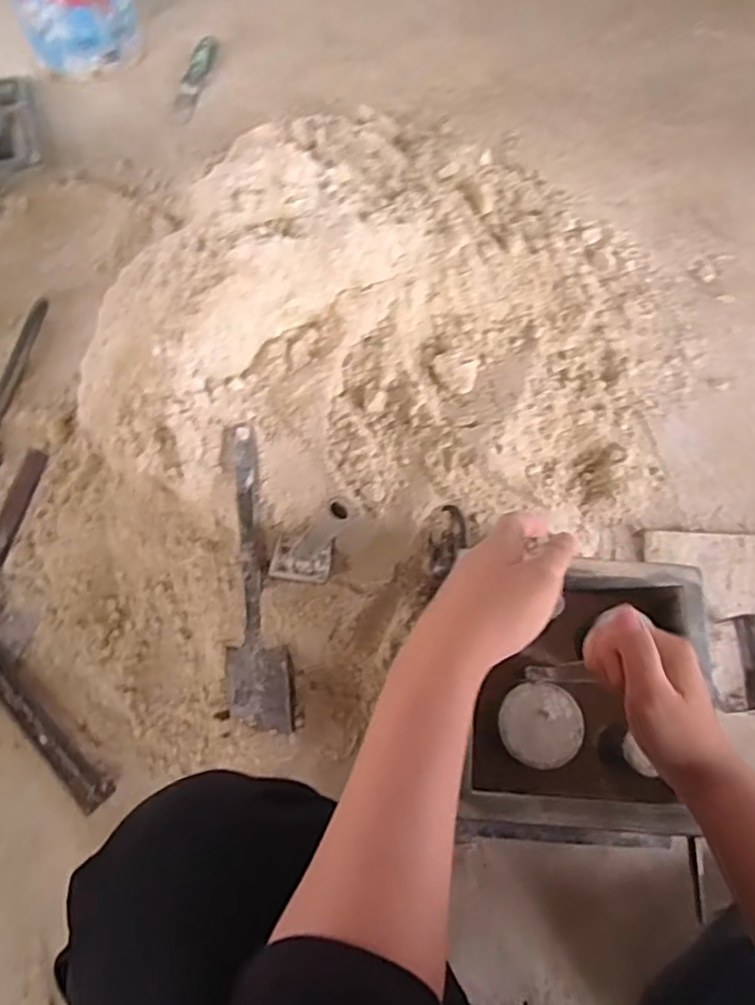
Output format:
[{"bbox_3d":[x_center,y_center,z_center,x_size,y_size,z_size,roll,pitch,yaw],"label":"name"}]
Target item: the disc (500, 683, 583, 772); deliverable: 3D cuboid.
[{"bbox_3d":[0.147,0.200,0.587,0.074,0.007,0.070,2,67,-5],"label":"disc"}]

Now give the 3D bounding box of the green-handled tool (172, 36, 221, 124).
[{"bbox_3d":[-0.281,-0.654,1.001,0.036,0.020,0.187,11,70,2],"label":"green-handled tool"}]

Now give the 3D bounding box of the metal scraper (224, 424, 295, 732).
[{"bbox_3d":[-0.136,0.080,0.686,0.066,0.022,0.321,-7,89,-5],"label":"metal scraper"}]

